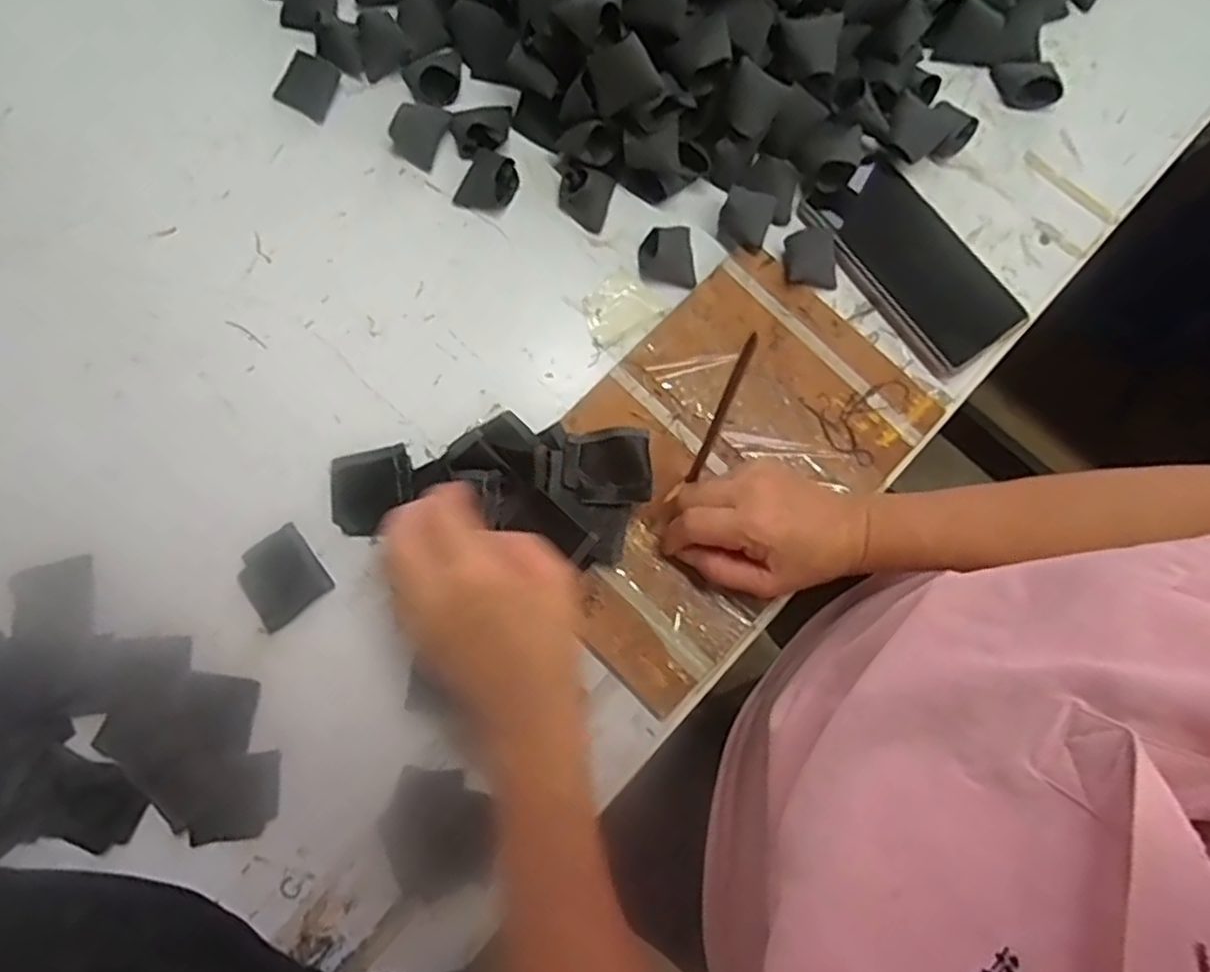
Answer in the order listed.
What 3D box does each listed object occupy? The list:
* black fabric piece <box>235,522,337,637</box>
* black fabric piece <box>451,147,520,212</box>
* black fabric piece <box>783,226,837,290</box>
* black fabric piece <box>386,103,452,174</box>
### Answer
[{"bbox_3d":[-0.204,0.057,0.472,0.047,0.004,0.052,-38,81,-8],"label":"black fabric piece"},{"bbox_3d":[-0.082,-0.213,0.527,0.037,0.014,0.041,24,79,4],"label":"black fabric piece"},{"bbox_3d":[0.139,-0.154,0.505,0.038,0.008,0.039,0,82,-11],"label":"black fabric piece"},{"bbox_3d":[-0.130,-0.248,0.523,0.032,0.020,0.040,26,79,4],"label":"black fabric piece"}]

